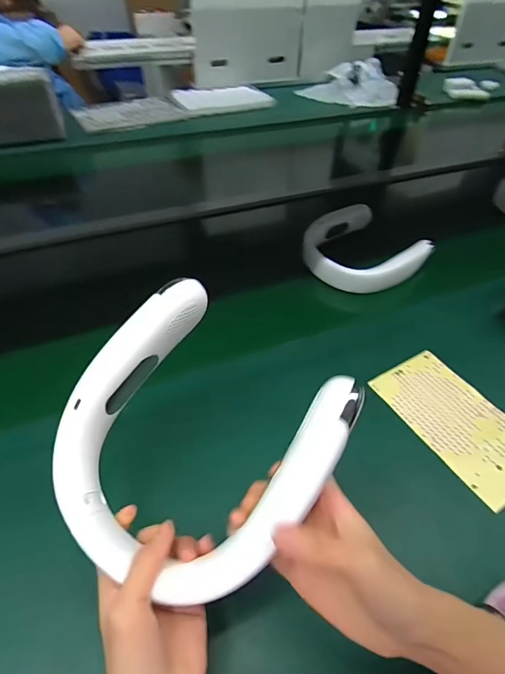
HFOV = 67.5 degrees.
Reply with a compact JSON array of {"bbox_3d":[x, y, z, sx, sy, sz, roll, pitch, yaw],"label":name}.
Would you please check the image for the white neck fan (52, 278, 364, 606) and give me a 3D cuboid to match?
[{"bbox_3d":[-0.049,0.073,0.277,0.188,0.037,0.199,31,81,22],"label":"white neck fan"}]

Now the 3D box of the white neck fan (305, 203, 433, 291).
[{"bbox_3d":[0.189,-0.159,0.678,0.184,0.046,0.199,1,48,-1],"label":"white neck fan"}]

